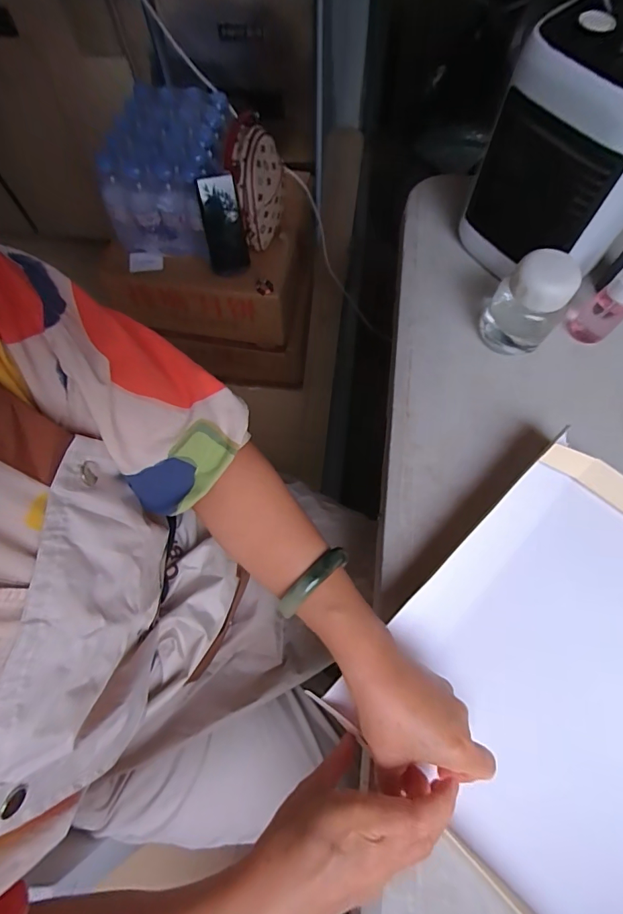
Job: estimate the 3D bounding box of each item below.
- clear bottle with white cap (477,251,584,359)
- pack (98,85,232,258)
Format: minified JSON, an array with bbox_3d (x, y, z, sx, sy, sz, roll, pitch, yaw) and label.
[{"bbox_3d":[0.236,-0.165,0.468,0.077,0.100,0.060,27,70,11],"label":"clear bottle with white cap"},{"bbox_3d":[-0.294,-0.605,0.913,0.239,0.155,0.312,-1,67,0],"label":"pack"}]

